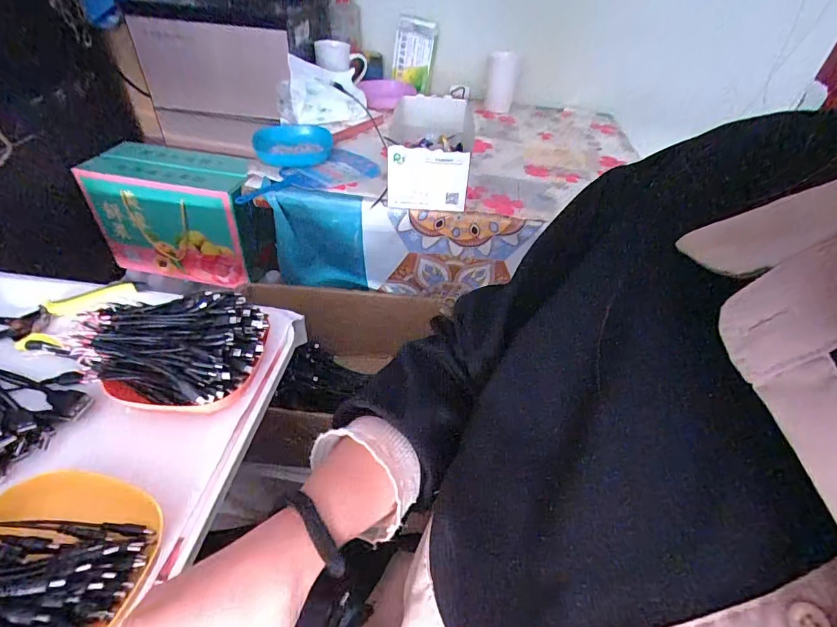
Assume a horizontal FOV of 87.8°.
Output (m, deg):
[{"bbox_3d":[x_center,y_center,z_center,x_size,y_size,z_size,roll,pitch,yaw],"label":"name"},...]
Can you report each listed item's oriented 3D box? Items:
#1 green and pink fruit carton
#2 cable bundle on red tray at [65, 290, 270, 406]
[{"bbox_3d":[-0.517,-0.216,0.964,0.324,0.235,0.149,11,42,4],"label":"green and pink fruit carton"},{"bbox_3d":[-0.243,0.027,0.423,0.169,0.074,0.116,12,42,6],"label":"cable bundle on red tray"}]

